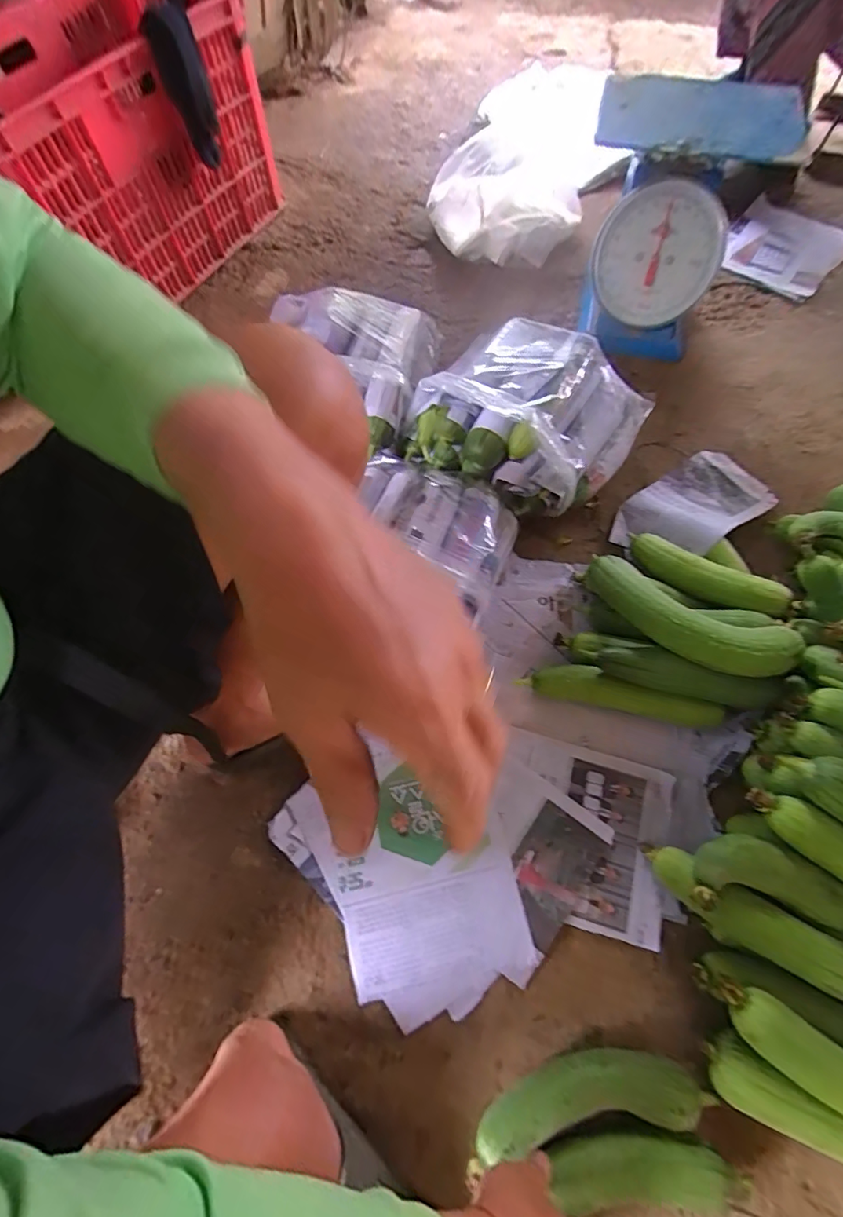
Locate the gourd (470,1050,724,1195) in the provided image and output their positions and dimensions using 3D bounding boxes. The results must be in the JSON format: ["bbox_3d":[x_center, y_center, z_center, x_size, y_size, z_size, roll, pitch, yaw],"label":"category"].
[{"bbox_3d":[0.153,0.473,0.476,0.231,0.055,0.062,-13,66,-4],"label":"gourd"}]

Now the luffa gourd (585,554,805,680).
[{"bbox_3d":[0.312,0.003,0.603,0.249,0.055,0.096,34,71,30],"label":"luffa gourd"}]

